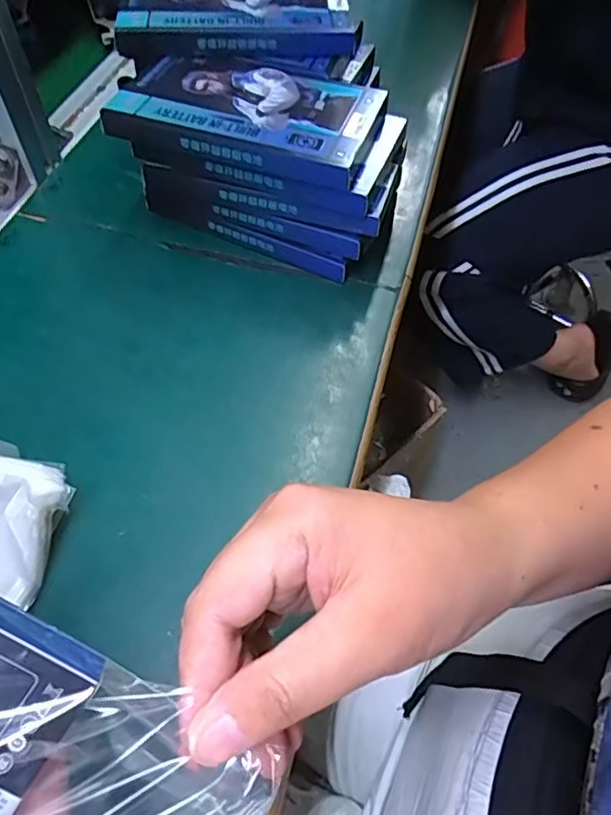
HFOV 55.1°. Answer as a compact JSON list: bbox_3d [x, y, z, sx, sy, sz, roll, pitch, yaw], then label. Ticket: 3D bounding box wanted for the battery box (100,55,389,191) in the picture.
[{"bbox_3d":[-0.037,-0.196,0.388,0.161,0.017,0.093,16,57,9],"label":"battery box"}]

